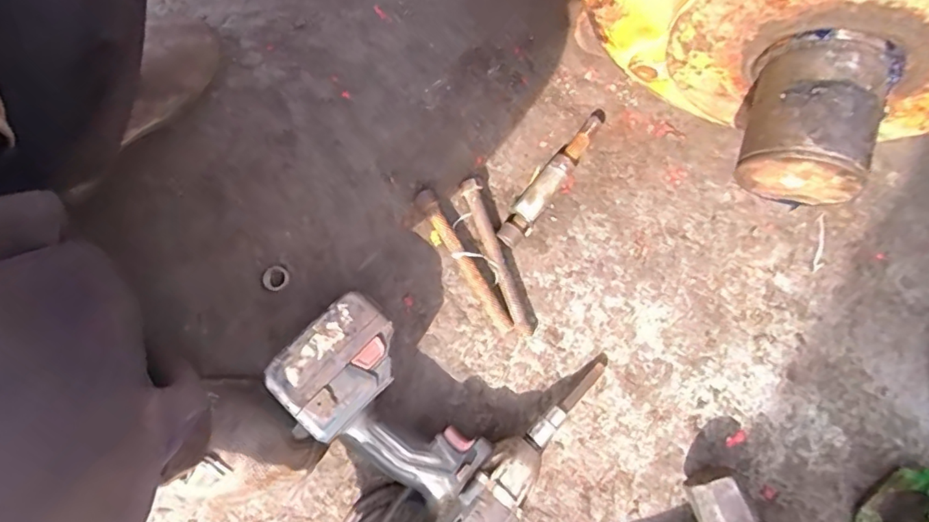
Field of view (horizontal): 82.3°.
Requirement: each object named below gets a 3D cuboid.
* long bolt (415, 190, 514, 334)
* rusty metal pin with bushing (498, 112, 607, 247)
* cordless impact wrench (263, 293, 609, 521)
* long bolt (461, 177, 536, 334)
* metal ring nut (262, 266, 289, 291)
[{"bbox_3d":[-0.002,-0.001,0.543,0.019,0.019,0.168,-31,81,-6],"label":"long bolt"},{"bbox_3d":[0.093,-0.091,0.553,0.026,0.028,0.180,34,81,6],"label":"rusty metal pin with bushing"},{"bbox_3d":[-0.031,0.122,0.484,0.238,0.087,0.226,35,81,6],"label":"cordless impact wrench"},{"bbox_3d":[0.033,-0.005,0.541,0.022,0.021,0.166,-22,80,-4],"label":"long bolt"},{"bbox_3d":[-0.194,0.018,0.547,0.026,0.012,0.028,-31,81,-6],"label":"metal ring nut"}]

